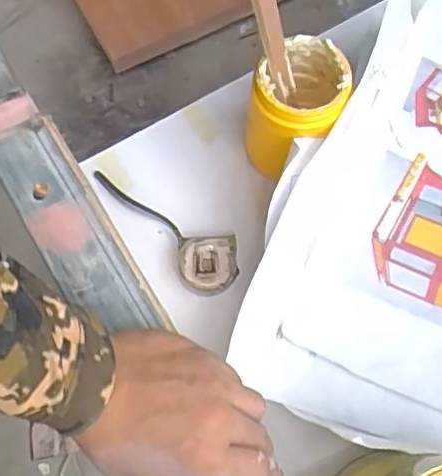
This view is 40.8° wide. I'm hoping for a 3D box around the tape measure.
[{"bbox_3d":[-0.058,-0.021,0.639,0.070,0.035,0.197,-44,82,-9],"label":"tape measure"}]

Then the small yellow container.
[{"bbox_3d":[0.075,-0.129,0.609,0.083,0.148,0.090,0,78,0],"label":"small yellow container"}]

